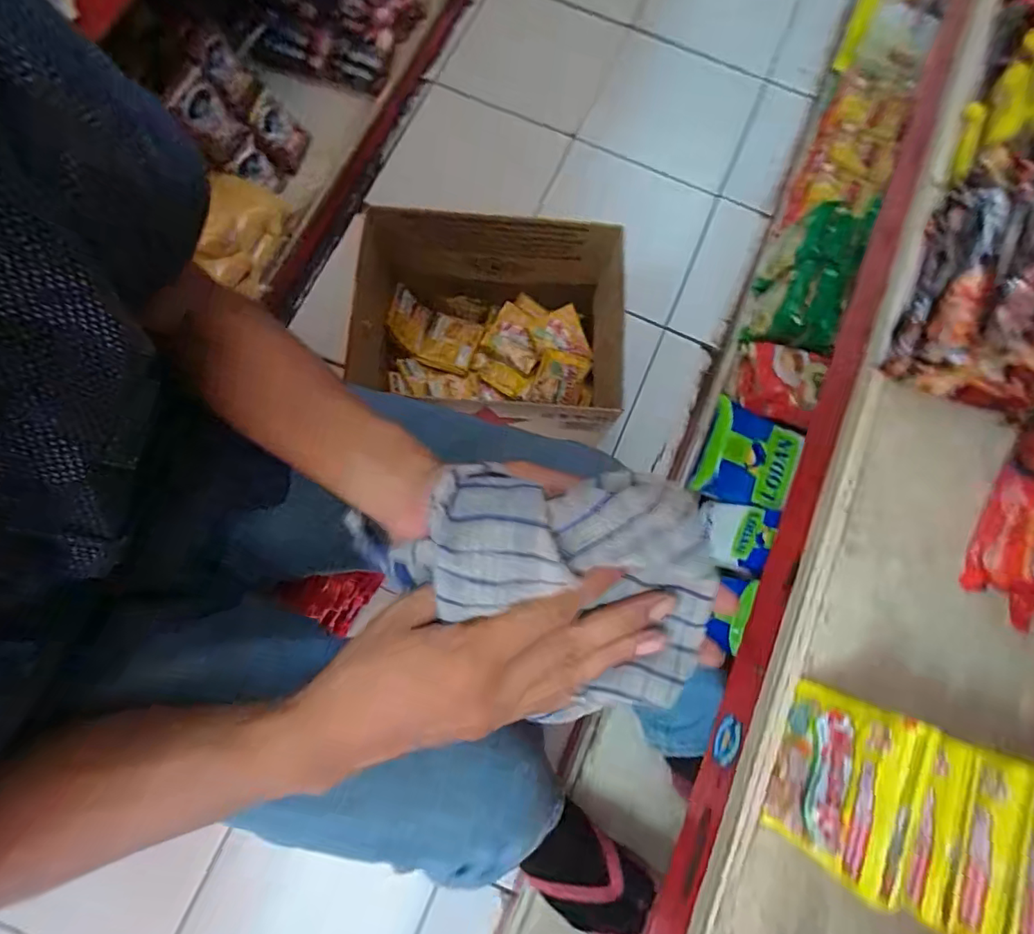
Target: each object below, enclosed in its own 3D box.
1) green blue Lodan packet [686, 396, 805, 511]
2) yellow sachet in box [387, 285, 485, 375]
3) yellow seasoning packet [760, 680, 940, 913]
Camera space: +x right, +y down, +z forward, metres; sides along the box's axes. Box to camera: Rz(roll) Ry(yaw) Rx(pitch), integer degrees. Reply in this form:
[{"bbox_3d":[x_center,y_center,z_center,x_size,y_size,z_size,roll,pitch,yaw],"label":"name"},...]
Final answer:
[{"bbox_3d":[0.326,-0.014,0.727,0.129,0.030,0.142,23,77,3],"label":"green blue Lodan packet"},{"bbox_3d":[-0.129,-0.201,0.780,0.134,0.036,0.089,19,77,3],"label":"yellow sachet in box"},{"bbox_3d":[0.178,0.174,0.286,0.011,0.071,0.089,29,77,-20],"label":"yellow seasoning packet"}]

